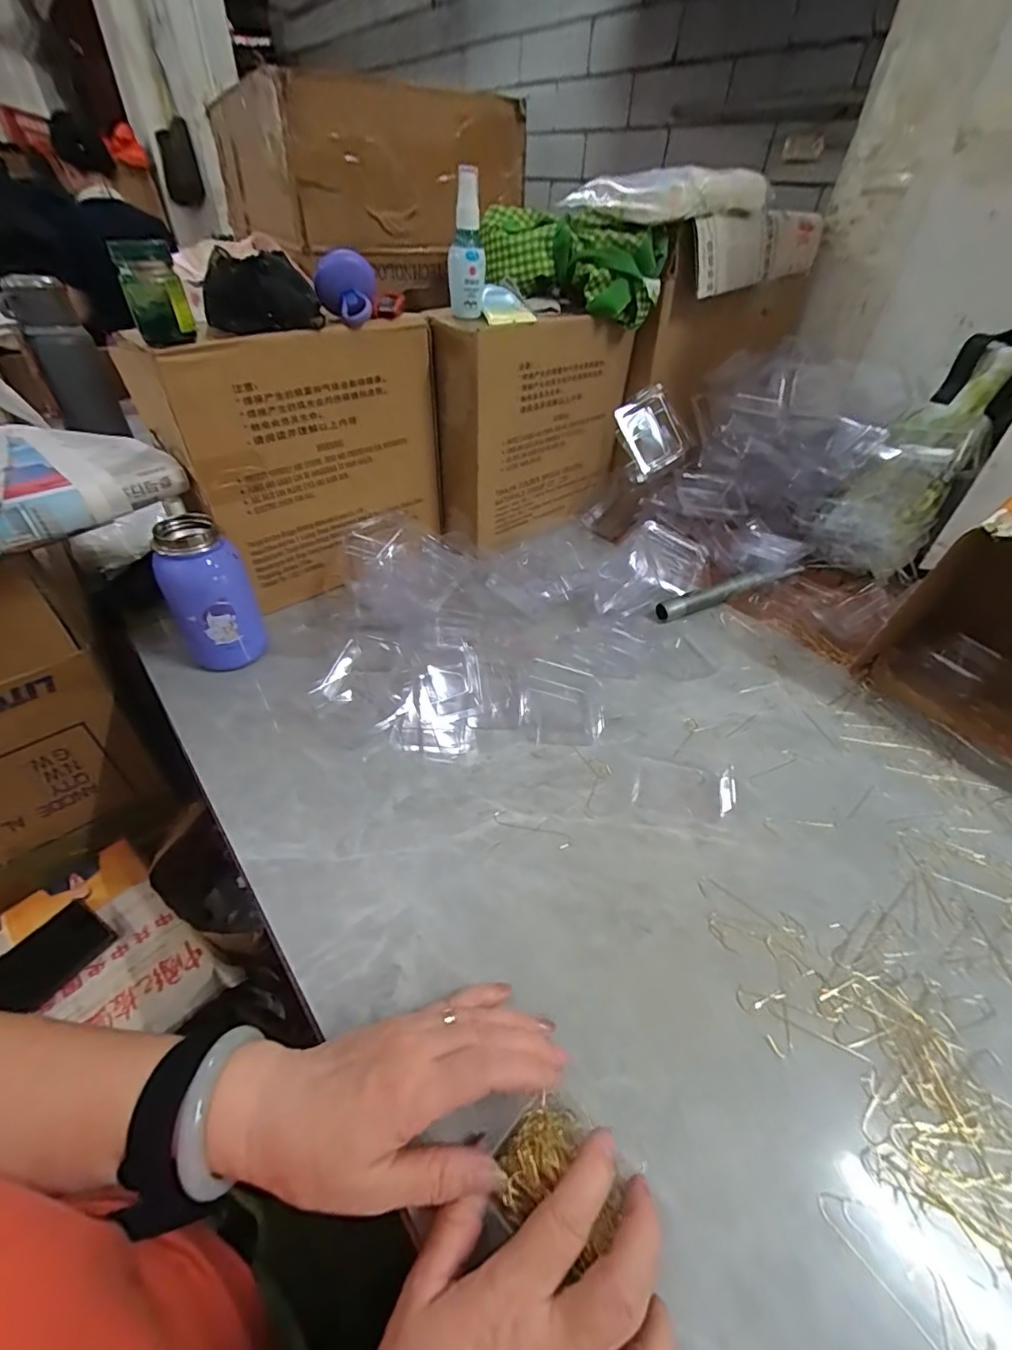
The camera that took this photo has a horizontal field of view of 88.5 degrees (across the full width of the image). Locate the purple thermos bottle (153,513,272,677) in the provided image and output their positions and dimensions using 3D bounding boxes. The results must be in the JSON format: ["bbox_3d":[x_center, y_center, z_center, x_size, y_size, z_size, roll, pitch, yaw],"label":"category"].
[{"bbox_3d":[-0.288,-0.073,0.510,0.072,0.143,0.063,-21,48,-25],"label":"purple thermos bottle"}]

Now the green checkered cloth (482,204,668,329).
[{"bbox_3d":[0.078,-0.494,0.625,0.209,0.093,0.074,18,44,14],"label":"green checkered cloth"}]

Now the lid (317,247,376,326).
[{"bbox_3d":[-0.155,-0.383,0.514,0.058,0.053,0.060,-10,44,-15],"label":"lid"}]

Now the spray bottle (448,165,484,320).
[{"bbox_3d":[-0.041,-0.443,0.540,0.035,0.118,0.030,1,43,-4],"label":"spray bottle"}]

